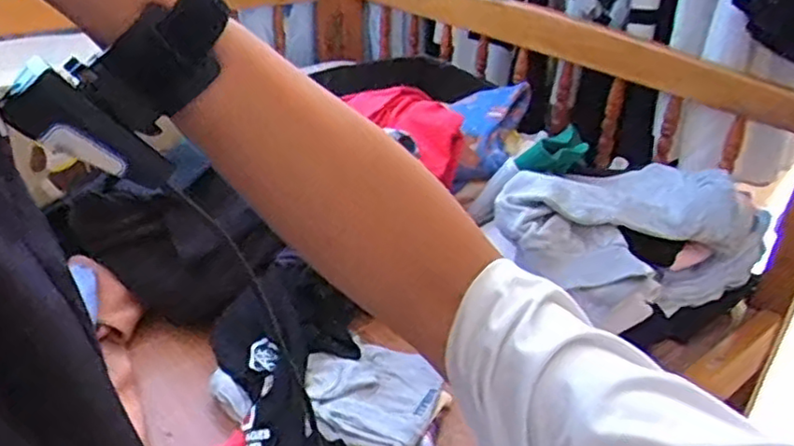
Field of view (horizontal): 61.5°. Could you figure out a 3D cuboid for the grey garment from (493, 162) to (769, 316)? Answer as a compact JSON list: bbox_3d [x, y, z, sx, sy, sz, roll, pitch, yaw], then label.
[{"bbox_3d":[0.336,0.016,0.950,0.411,0.160,0.201,-10,32,-21],"label":"grey garment"}]

